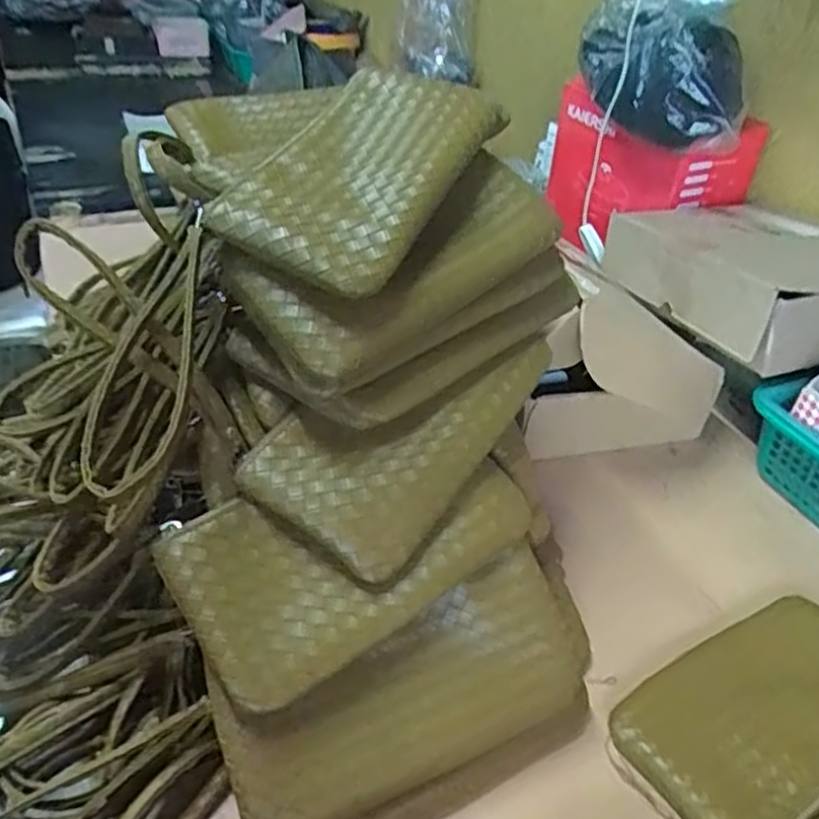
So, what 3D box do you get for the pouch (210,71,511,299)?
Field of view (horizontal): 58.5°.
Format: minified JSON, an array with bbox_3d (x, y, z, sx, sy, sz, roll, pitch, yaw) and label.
[{"bbox_3d":[-0.025,-0.150,0.448,0.106,0.016,0.196,25,56,12],"label":"pouch"}]

